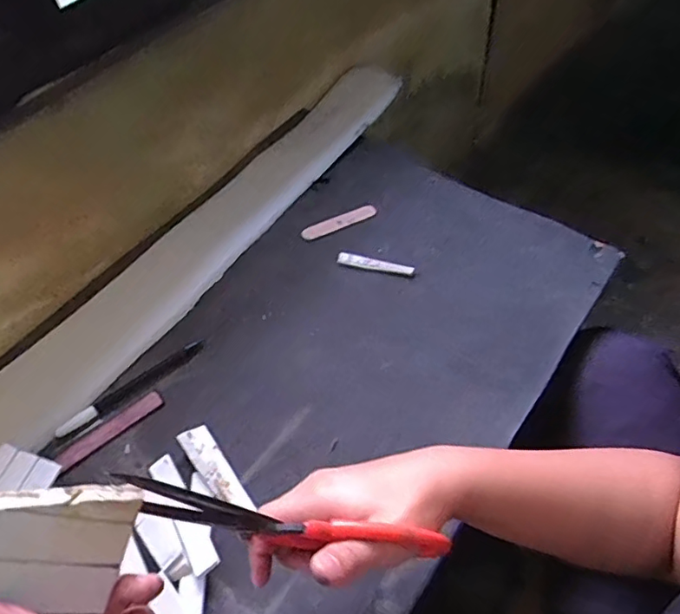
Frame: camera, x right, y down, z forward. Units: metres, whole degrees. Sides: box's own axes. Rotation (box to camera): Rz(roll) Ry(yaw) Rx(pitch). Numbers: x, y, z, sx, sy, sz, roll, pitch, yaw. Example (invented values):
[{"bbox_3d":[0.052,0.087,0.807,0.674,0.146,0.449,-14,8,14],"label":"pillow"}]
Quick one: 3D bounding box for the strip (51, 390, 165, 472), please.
[{"bbox_3d":[-0.212,0.111,0.495,0.100,0.007,0.018,-37,61,-19],"label":"strip"}]

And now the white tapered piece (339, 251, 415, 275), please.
[{"bbox_3d":[0.038,-0.047,0.581,0.083,0.004,0.013,12,58,12],"label":"white tapered piece"}]

